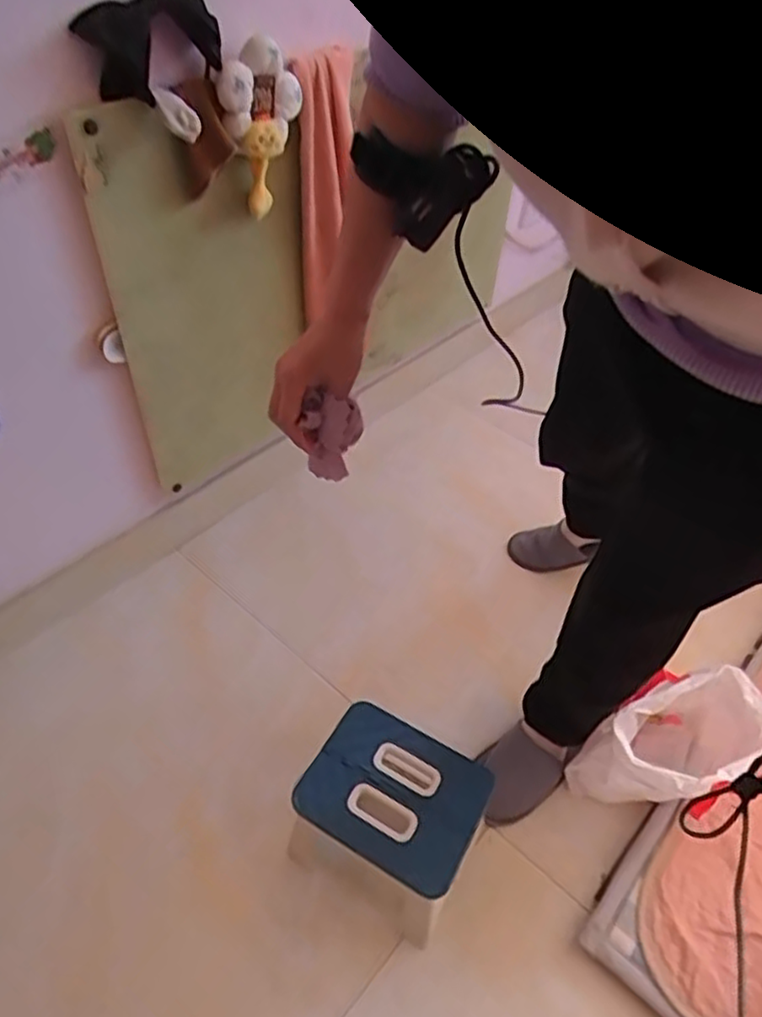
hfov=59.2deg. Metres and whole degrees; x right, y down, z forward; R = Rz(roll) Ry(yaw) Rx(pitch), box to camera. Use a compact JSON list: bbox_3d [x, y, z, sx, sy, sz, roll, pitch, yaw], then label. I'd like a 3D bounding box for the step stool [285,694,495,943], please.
[{"bbox_3d":[0.012,0.435,0.949,0.227,0.183,0.189,25,49,19],"label":"step stool"}]

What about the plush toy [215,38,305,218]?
[{"bbox_3d":[-0.180,-0.584,1.030,0.045,0.219,0.149,20,48,15],"label":"plush toy"}]

